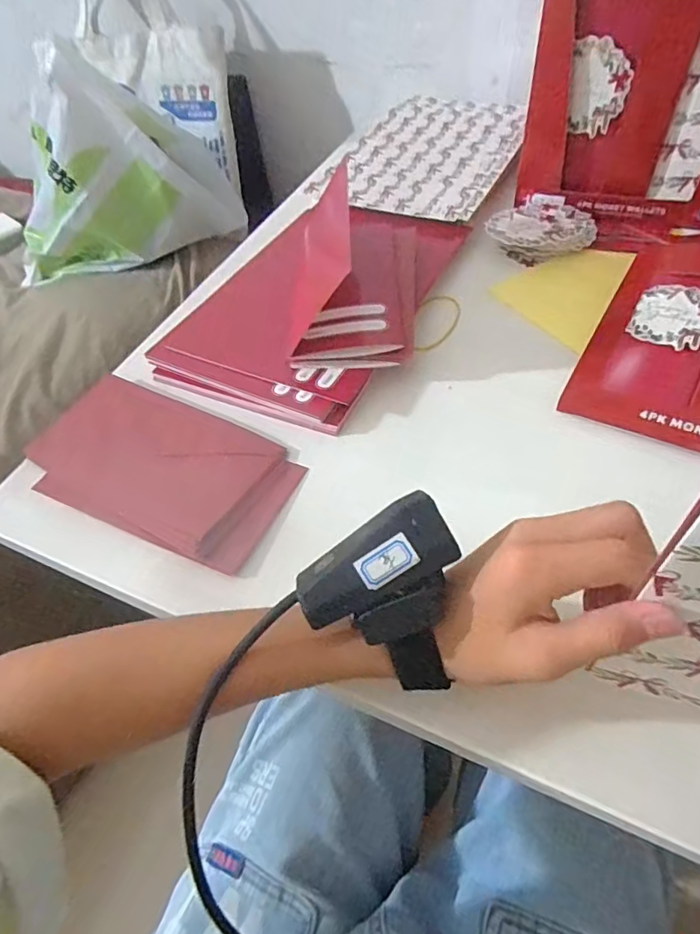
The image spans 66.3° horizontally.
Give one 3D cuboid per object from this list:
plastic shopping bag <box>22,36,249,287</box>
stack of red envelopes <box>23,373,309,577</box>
[{"bbox_3d":[-0.324,-0.403,0.715,0.292,0.236,0.129,-7,50,1],"label":"plastic shopping bag"},{"bbox_3d":[-0.136,-0.002,0.382,0.197,0.017,0.105,20,55,21],"label":"stack of red envelopes"}]

